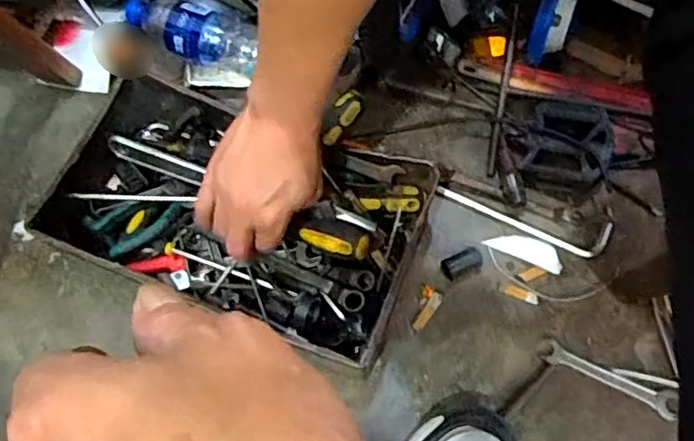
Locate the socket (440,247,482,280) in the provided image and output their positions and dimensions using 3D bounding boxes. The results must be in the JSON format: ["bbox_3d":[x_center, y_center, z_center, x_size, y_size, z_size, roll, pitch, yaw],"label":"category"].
[{"bbox_3d":[0.128,0.047,0.679,0.048,0.019,0.027,-24,71,-7],"label":"socket"}]

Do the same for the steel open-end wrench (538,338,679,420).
[{"bbox_3d":[0.272,0.163,0.630,0.140,0.005,0.027,23,72,10],"label":"steel open-end wrench"}]

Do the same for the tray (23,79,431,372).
[{"bbox_3d":[-0.123,-0.019,0.641,0.377,0.130,0.200,22,72,10],"label":"tray"}]

